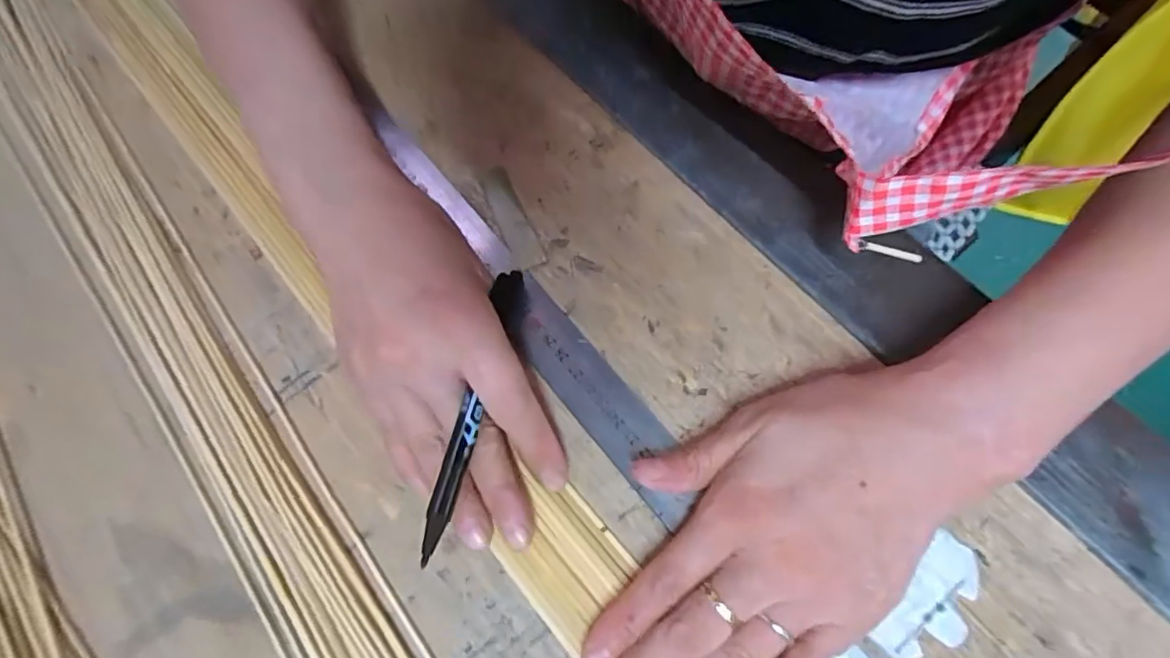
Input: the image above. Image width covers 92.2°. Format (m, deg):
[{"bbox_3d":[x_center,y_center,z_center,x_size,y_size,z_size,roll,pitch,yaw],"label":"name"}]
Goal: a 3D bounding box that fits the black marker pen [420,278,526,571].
[{"bbox_3d":[-0.045,0.026,0.234,0.014,0.016,0.133,8,50,6],"label":"black marker pen"}]

